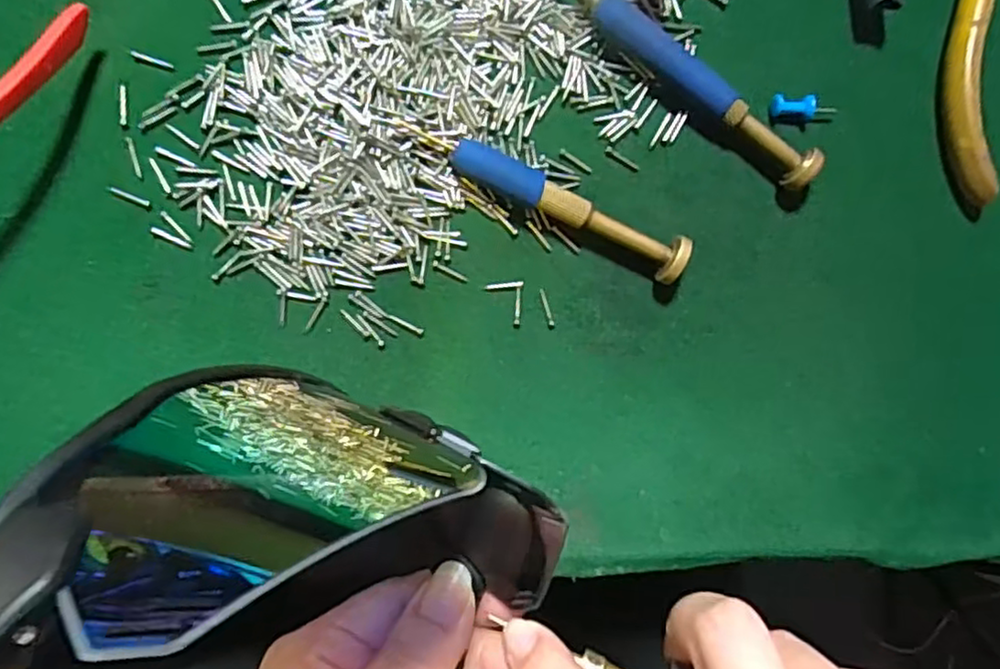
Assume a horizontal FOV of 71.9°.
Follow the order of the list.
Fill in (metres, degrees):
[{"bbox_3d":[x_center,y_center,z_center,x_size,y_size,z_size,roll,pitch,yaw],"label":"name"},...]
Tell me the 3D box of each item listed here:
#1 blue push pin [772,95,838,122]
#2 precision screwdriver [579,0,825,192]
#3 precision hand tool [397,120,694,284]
[{"bbox_3d":[0.100,-0.075,0.228,0.024,0.008,0.008,-5,92,-7],"label":"blue push pin"},{"bbox_3d":[0.061,-0.080,0.220,0.095,0.014,0.012,37,87,-6],"label":"precision screwdriver"},{"bbox_3d":[0.013,-0.042,0.214,0.095,0.014,0.013,24,89,-7],"label":"precision hand tool"}]

